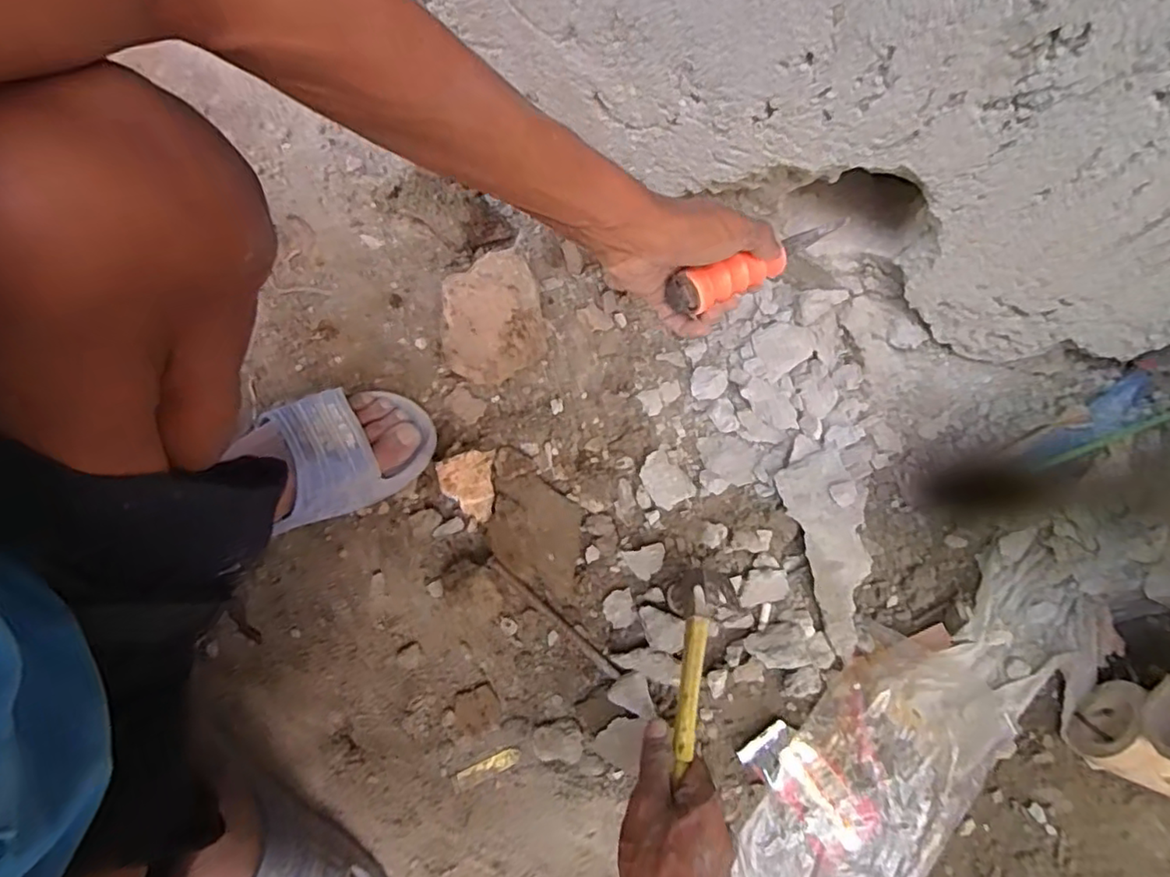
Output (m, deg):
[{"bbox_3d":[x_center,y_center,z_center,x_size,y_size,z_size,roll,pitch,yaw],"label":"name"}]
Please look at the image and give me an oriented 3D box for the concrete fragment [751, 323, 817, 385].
[{"bbox_3d":[0.197,-0.093,0.612,0.064,0.018,0.053,-36,81,-7],"label":"concrete fragment"}]

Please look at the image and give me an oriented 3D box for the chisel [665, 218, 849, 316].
[{"bbox_3d":[0.138,-0.137,0.468,0.166,0.022,0.026,-27,80,-22],"label":"chisel"}]

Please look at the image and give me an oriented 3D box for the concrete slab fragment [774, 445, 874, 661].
[{"bbox_3d":[0.229,0.101,0.540,0.071,0.041,0.177,-17,76,-5],"label":"concrete slab fragment"}]

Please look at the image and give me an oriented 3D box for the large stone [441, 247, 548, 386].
[{"bbox_3d":[-0.090,-0.112,0.582,0.097,0.048,0.123,-15,78,-3],"label":"large stone"}]

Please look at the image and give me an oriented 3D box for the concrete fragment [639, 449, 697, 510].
[{"bbox_3d":[0.075,0.039,0.564,0.040,0.008,0.053,-31,97,-3],"label":"concrete fragment"}]

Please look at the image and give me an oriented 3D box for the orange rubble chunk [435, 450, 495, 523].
[{"bbox_3d":[-0.108,0.046,0.568,0.050,0.029,0.061,-14,79,-3],"label":"orange rubble chunk"}]

